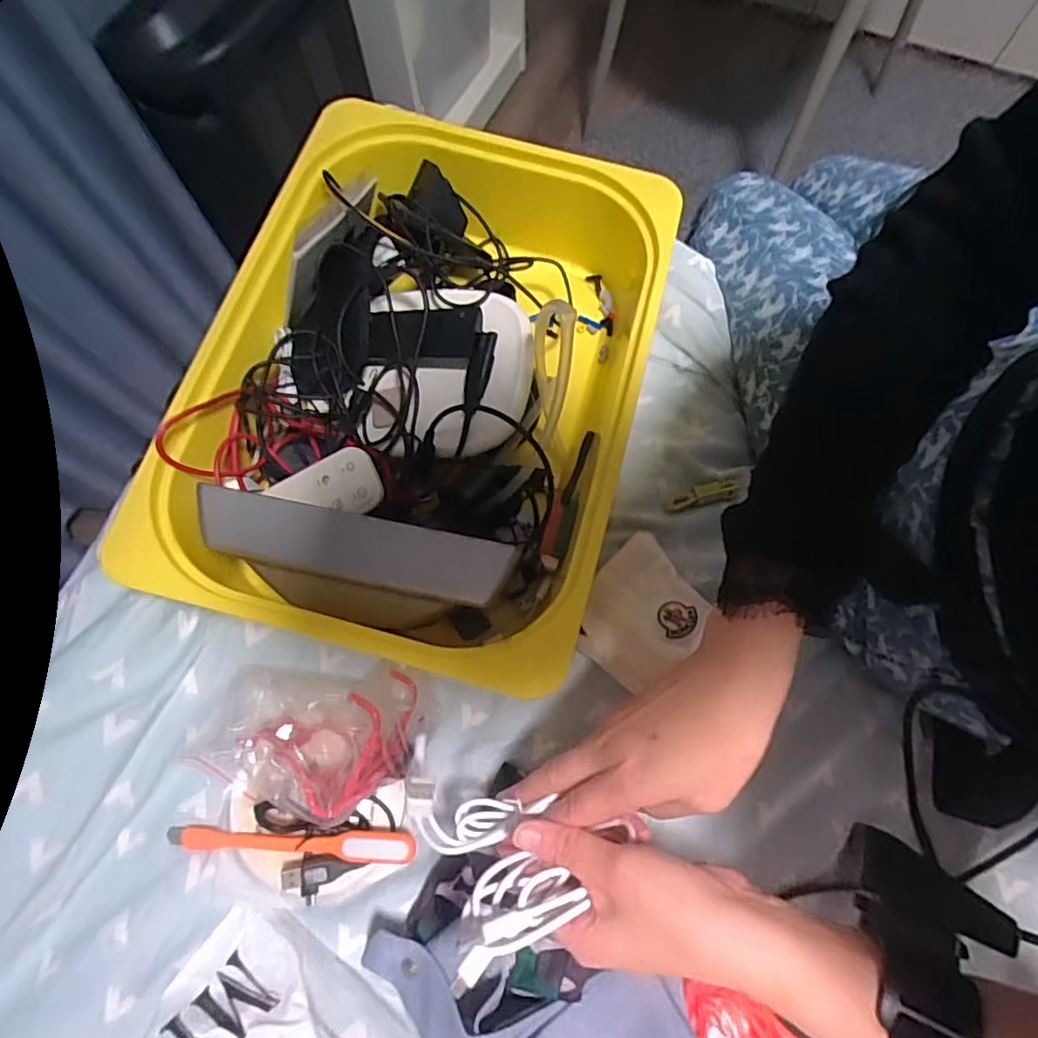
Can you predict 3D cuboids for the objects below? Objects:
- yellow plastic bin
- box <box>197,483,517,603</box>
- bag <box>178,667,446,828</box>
[{"bbox_3d":[-0.064,-0.104,0.462,0.295,0.122,0.403,14,74,4],"label":"yellow plastic bin"},{"bbox_3d":[-0.106,0.015,0.385,0.196,0.030,0.041,11,95,1],"label":"box"},{"bbox_3d":[-0.137,0.141,0.389,0.152,0.069,0.087,1,74,0],"label":"bag"}]

